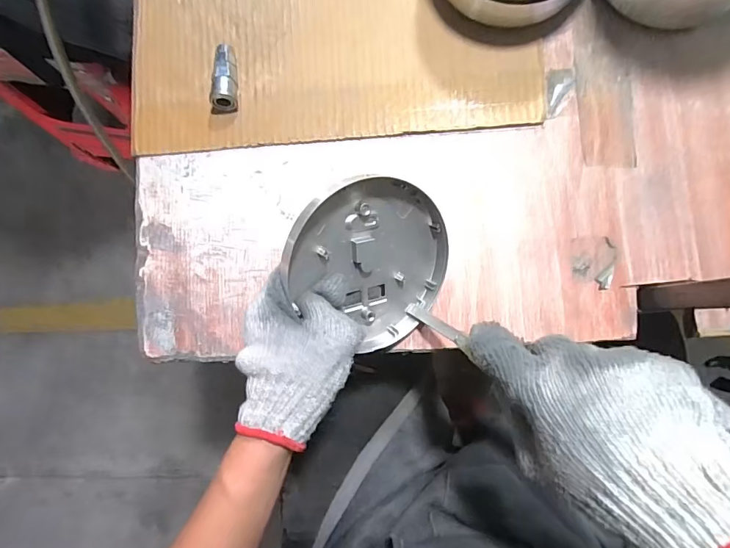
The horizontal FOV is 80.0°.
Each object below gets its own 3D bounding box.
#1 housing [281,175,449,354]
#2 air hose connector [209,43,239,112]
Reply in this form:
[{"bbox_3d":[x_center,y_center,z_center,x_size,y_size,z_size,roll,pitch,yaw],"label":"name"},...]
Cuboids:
[{"bbox_3d":[0.007,-0.012,0.343,0.129,0.026,0.129,-10,113,-25],"label":"housing"},{"bbox_3d":[-0.129,-0.180,0.398,0.020,0.020,0.061,-2,86,3],"label":"air hose connector"}]

